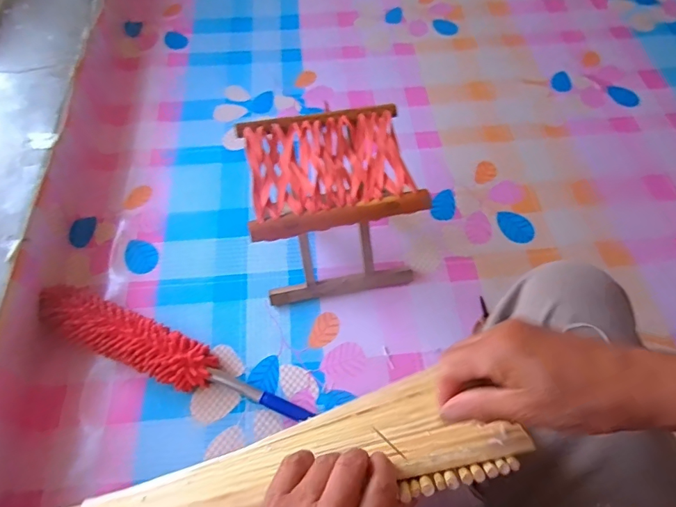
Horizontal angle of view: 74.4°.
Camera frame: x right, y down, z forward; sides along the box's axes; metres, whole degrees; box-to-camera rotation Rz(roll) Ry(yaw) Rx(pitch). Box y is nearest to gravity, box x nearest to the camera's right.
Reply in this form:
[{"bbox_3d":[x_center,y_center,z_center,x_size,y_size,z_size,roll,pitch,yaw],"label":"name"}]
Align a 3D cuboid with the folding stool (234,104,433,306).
[{"bbox_3d":[-0.011,-0.079,0.849,0.283,0.258,0.263,-8,62,-5],"label":"folding stool"}]

